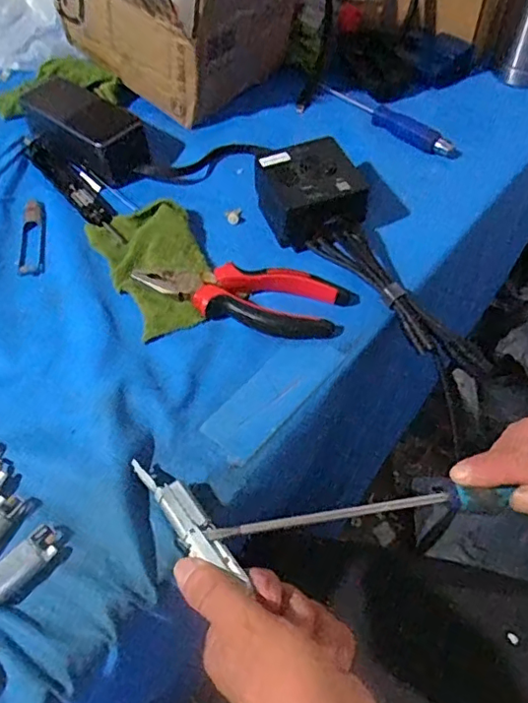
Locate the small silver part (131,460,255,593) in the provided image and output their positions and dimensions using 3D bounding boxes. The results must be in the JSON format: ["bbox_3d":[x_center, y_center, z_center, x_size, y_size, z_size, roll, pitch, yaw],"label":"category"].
[{"bbox_3d":[-0.046,0.097,0.329,0.020,0.009,0.099,-38,61,-23],"label":"small silver part"}]

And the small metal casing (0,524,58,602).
[{"bbox_3d":[-0.139,0.123,0.325,0.019,0.013,0.045,33,61,23],"label":"small metal casing"}]

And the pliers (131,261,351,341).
[{"bbox_3d":[-0.018,-0.045,0.434,0.154,0.020,0.052,11,55,10],"label":"pliers"}]

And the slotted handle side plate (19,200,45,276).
[{"bbox_3d":[-0.202,-0.101,0.493,0.020,0.008,0.088,-10,54,-5],"label":"slotted handle side plate"}]

